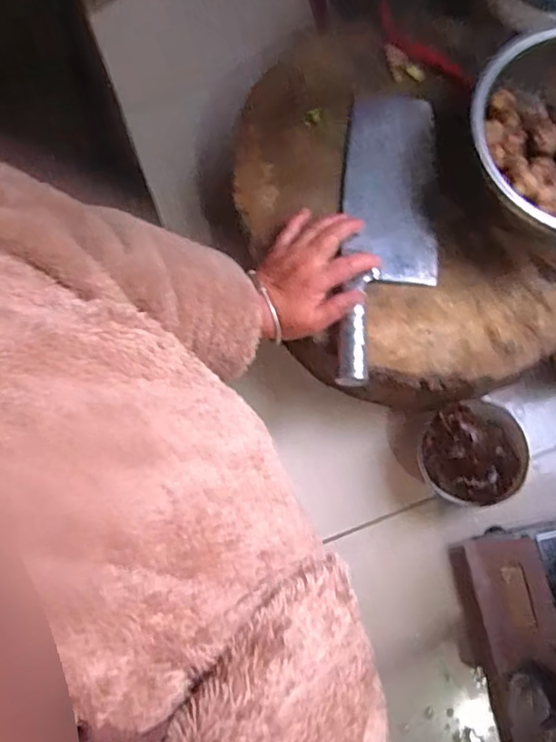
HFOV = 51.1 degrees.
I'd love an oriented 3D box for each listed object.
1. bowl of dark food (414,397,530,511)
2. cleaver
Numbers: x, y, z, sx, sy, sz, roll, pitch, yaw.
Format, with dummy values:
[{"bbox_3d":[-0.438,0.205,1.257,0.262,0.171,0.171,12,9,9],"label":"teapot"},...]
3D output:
[{"bbox_3d":[0.210,0.091,0.637,0.109,0.064,0.108,0,79,1],"label":"bowl of dark food"},{"bbox_3d":[0.111,-0.136,0.591,0.100,0.023,0.314,8,77,3],"label":"cleaver"}]

